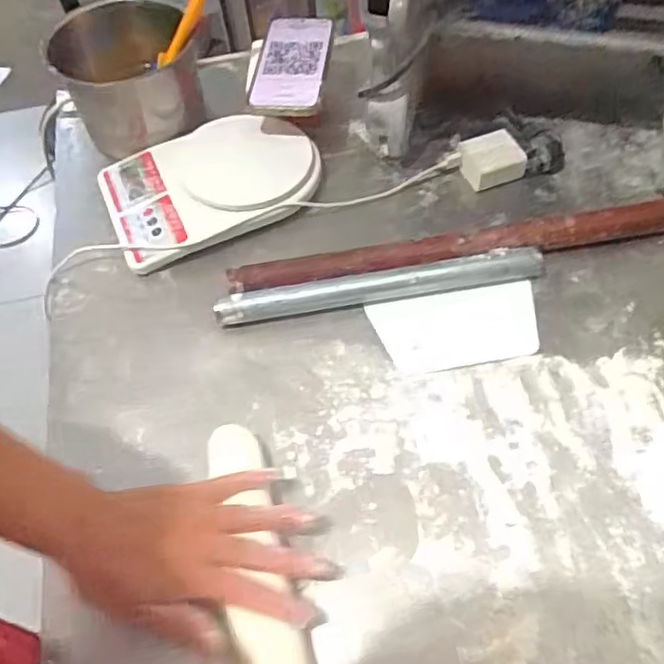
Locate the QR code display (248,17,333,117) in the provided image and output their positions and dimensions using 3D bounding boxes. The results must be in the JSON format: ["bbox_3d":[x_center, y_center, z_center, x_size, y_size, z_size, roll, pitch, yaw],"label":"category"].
[{"bbox_3d":[-0.044,-0.286,0.679,0.077,0.021,0.156,2,57,6],"label":"QR code display"}]

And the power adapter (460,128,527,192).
[{"bbox_3d":[0.162,-0.178,0.652,0.062,0.035,0.046,-14,57,-5],"label":"power adapter"}]

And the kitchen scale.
[{"bbox_3d":[-0.122,-0.153,0.656,0.215,0.036,0.149,-23,58,-11],"label":"kitchen scale"}]

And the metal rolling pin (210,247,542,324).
[{"bbox_3d":[0.043,-0.038,0.574,0.290,0.025,0.025,-9,57,-2],"label":"metal rolling pin"}]

